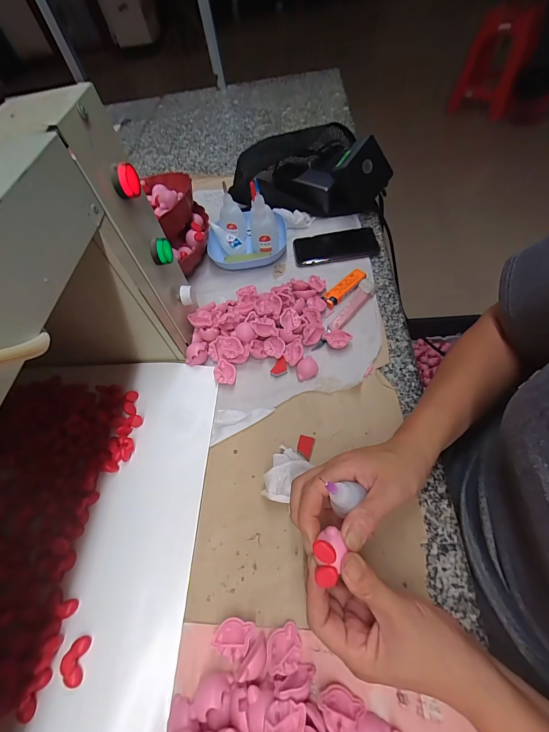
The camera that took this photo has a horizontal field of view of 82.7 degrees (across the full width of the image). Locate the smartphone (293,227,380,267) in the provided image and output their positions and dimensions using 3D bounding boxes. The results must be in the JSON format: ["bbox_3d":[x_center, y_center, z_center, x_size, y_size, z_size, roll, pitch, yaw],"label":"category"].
[{"bbox_3d":[0.102,-0.204,0.526,0.140,0.008,0.072,-8,58,-1],"label":"smartphone"}]

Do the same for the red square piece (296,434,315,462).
[{"bbox_3d":[0.035,0.093,0.357,0.017,0.006,0.026,14,60,13],"label":"red square piece"}]

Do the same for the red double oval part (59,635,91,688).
[{"bbox_3d":[-0.168,0.249,0.263,0.014,0.017,0.031,-1,58,4],"label":"red double oval part"}]

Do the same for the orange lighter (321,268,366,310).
[{"bbox_3d":[0.107,-0.120,0.472,0.080,0.009,0.025,-38,63,-18],"label":"orange lighter"}]

